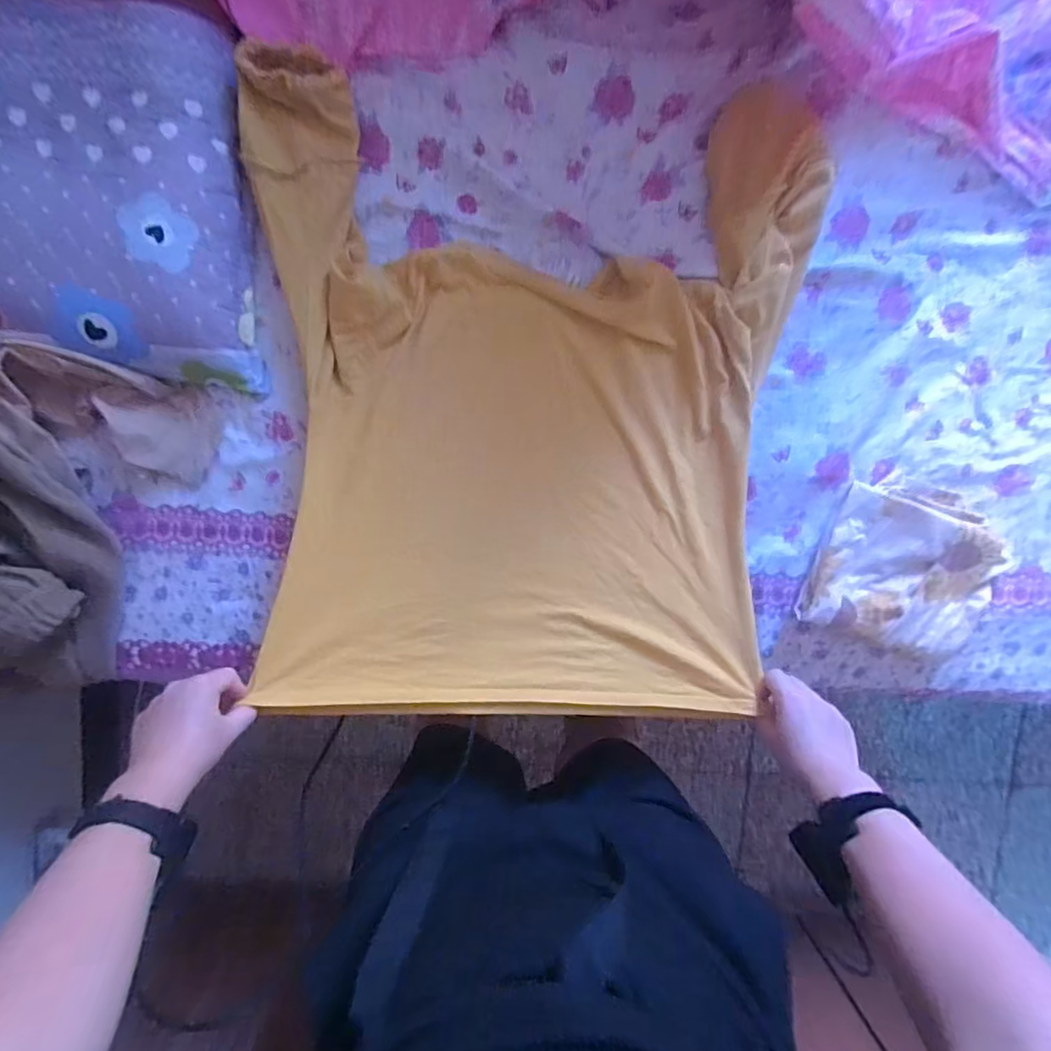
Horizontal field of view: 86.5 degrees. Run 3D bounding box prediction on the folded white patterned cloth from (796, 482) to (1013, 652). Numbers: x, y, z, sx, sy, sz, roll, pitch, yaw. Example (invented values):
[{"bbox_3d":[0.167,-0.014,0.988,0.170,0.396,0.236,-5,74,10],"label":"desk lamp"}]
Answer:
[{"bbox_3d":[0.508,0.054,0.736,0.255,0.055,0.208,15,96,-3],"label":"folded white patterned cloth"}]

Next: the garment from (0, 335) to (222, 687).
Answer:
[{"bbox_3d":[-0.598,-0.018,0.641,0.330,0.172,0.405,23,95,-4],"label":"garment"}]

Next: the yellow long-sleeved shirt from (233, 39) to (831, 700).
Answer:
[{"bbox_3d":[0.002,-0.137,0.656,0.631,0.132,0.702,4,96,-2],"label":"yellow long-sleeved shirt"}]

